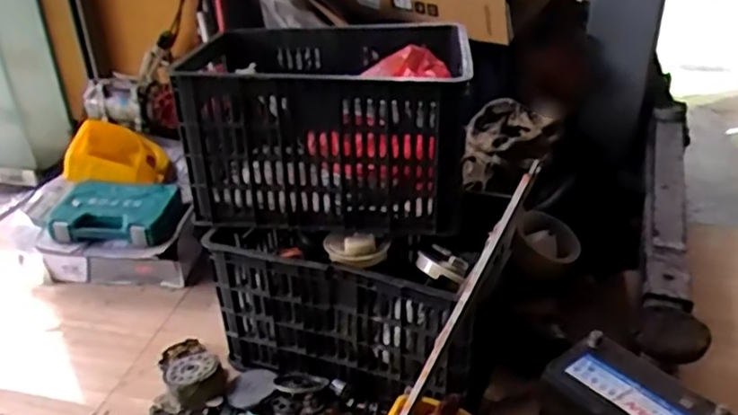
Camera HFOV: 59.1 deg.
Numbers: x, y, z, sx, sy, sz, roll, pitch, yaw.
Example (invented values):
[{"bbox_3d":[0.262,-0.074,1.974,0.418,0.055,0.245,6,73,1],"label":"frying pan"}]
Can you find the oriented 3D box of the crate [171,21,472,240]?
[{"bbox_3d":[-0.069,-0.175,1.251,0.487,0.268,0.391,2,31,7],"label":"crate"}]

